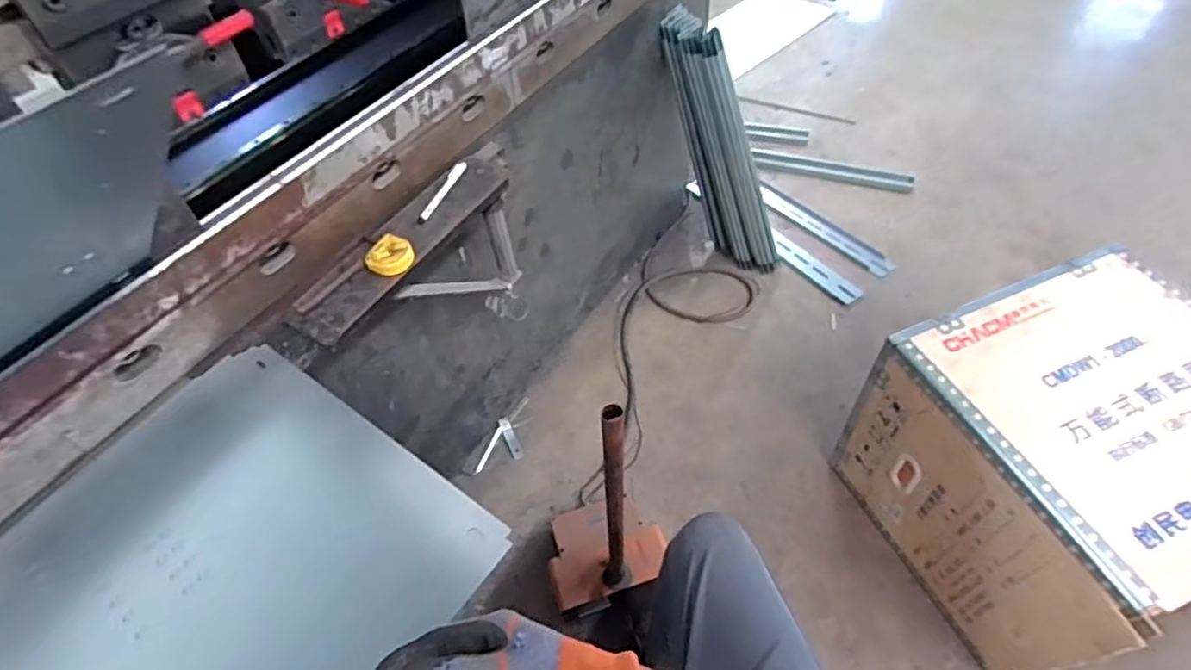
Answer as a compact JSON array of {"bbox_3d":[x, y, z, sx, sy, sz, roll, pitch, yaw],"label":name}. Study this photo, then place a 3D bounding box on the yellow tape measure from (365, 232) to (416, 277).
[{"bbox_3d":[-0.293,-0.111,0.891,0.054,0.023,0.064,15,53,17],"label":"yellow tape measure"}]

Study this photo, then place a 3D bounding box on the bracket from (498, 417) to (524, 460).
[{"bbox_3d":[-0.202,0.249,1.502,0.027,0.018,0.116,-22,52,-13],"label":"bracket"}]

